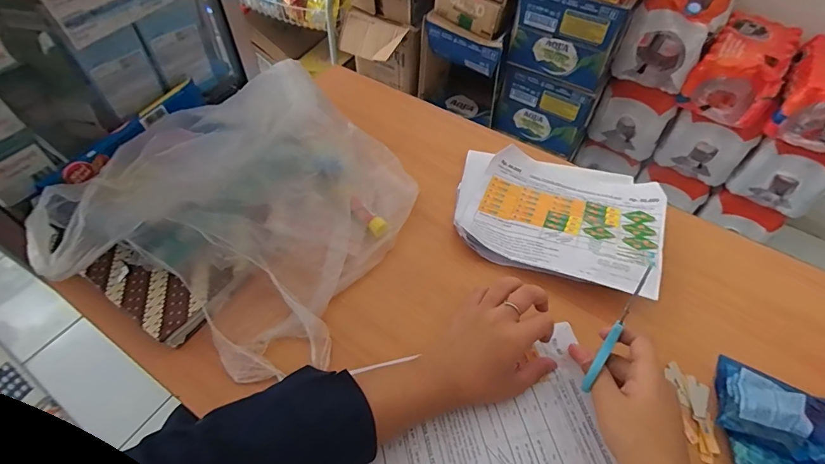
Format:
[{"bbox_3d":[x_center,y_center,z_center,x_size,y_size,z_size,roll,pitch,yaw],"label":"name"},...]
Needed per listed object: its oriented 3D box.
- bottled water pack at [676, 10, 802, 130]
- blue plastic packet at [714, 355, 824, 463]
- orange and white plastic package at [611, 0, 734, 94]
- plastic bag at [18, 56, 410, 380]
[{"bbox_3d":[0.865,-0.440,1.096,0.184,0.156,0.291,30,59,19],"label":"bottled water pack"},{"bbox_3d":[0.323,0.173,0.348,0.112,0.031,0.103,28,58,18],"label":"blue plastic packet"},{"bbox_3d":[0.704,-0.553,1.099,0.187,0.225,0.275,30,58,19],"label":"orange and white plastic package"},{"bbox_3d":[-0.175,-0.029,0.435,0.280,0.127,0.278,21,56,13],"label":"plastic bag"}]

